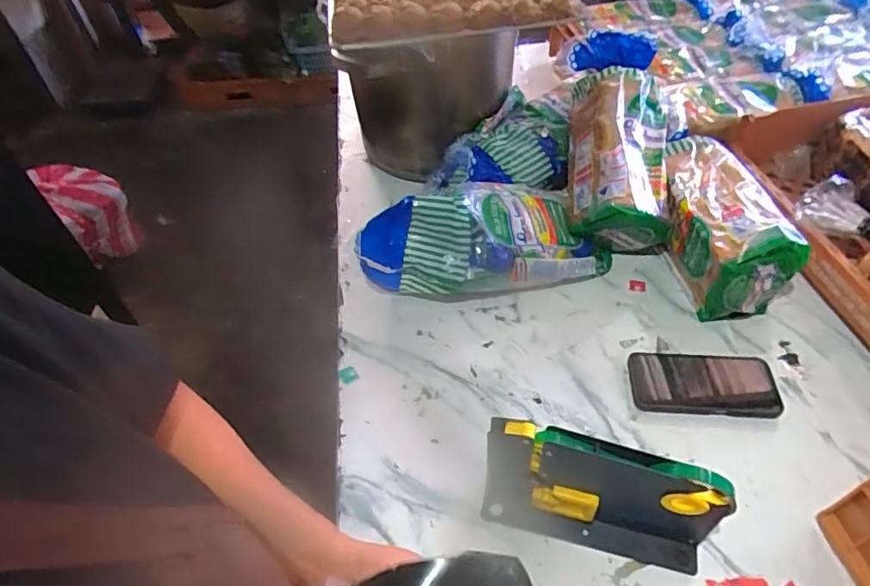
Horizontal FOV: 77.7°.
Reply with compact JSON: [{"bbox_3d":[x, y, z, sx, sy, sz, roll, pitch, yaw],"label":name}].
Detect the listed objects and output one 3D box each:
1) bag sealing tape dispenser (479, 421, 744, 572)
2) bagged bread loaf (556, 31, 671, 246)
[{"bbox_3d":[0.154,0.196,0.511,0.217,0.146,0.043,11,50,12],"label":"bag sealing tape dispenser"},{"bbox_3d":[0.275,-0.237,0.806,0.152,0.084,0.343,1,69,4],"label":"bagged bread loaf"}]

